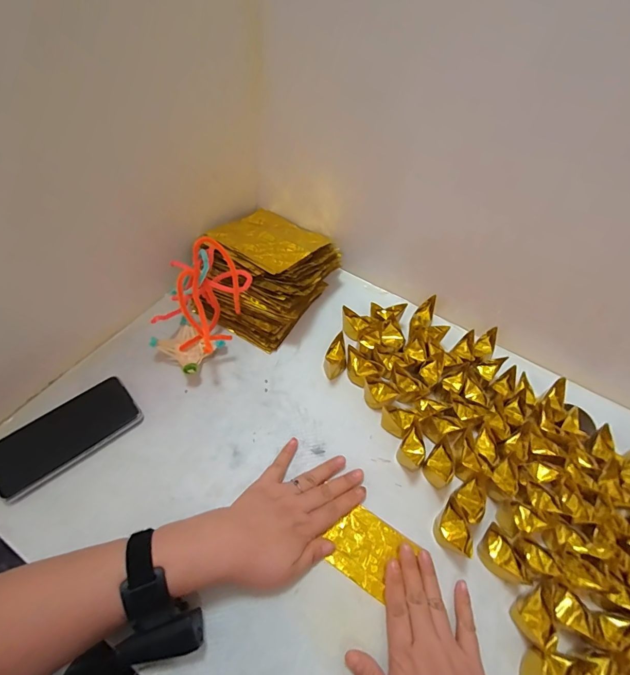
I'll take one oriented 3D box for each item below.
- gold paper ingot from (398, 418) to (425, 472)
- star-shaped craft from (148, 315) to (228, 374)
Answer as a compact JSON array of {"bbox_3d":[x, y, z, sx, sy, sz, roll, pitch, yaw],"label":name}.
[{"bbox_3d":[0.124,0.134,0.473,0.032,0.024,0.046,30,57,16],"label":"gold paper ingot"},{"bbox_3d":[-0.182,0.014,0.540,0.081,0.038,0.068,26,56,13],"label":"star-shaped craft"}]

